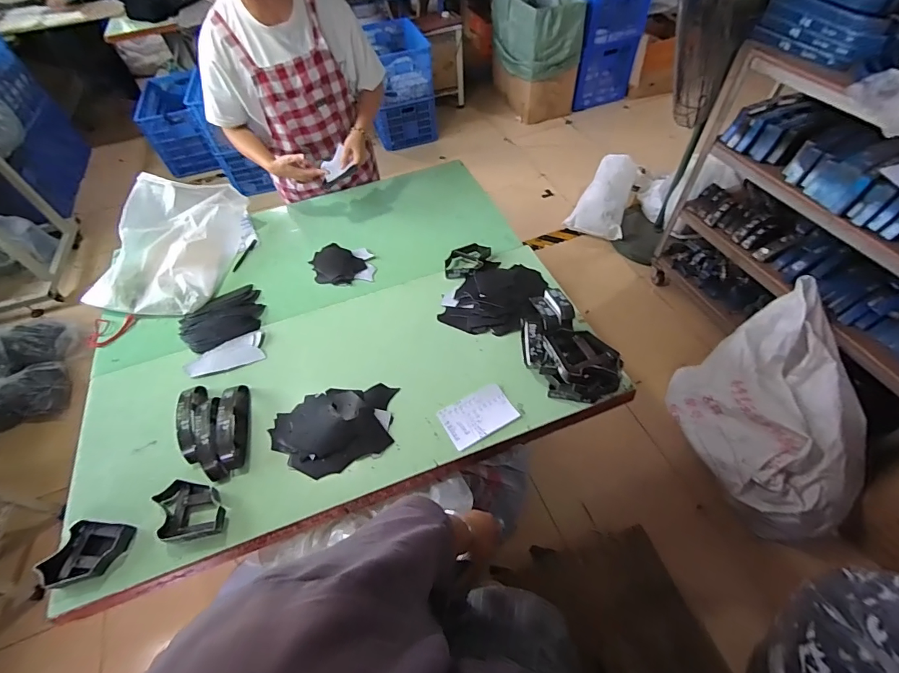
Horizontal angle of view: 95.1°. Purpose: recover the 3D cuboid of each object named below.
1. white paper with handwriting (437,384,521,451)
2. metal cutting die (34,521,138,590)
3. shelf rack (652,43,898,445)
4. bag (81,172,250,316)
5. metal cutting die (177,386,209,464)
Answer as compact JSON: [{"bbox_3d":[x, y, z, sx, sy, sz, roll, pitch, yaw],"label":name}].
[{"bbox_3d":[0.063,0.173,0.903,0.153,0.006,0.100,-25,56,-15],"label":"white paper with handwriting"},{"bbox_3d":[-0.644,0.385,0.729,0.101,0.042,0.110,10,54,10],"label":"metal cutting die"},{"bbox_3d":[1.327,-0.363,1.382,0.423,1.009,1.215,-22,62,-9],"label":"shelf rack"},{"bbox_3d":[-0.819,-0.267,1.207,0.320,0.171,0.436,1,52,3],"label":"bag"},{"bbox_3d":[-0.552,0.178,0.877,0.040,0.080,0.183,-16,53,-10],"label":"metal cutting die"}]

